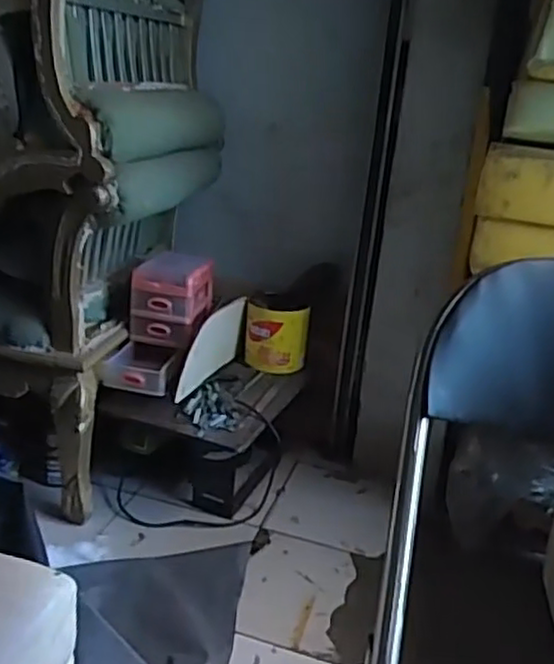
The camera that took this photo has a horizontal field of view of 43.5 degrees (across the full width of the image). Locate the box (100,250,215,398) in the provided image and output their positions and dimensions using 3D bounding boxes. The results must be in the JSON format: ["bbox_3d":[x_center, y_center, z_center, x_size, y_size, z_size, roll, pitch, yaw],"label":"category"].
[{"bbox_3d":[-0.241,-0.014,1.471,0.162,0.236,0.297,7,21,6],"label":"box"}]

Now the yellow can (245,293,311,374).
[{"bbox_3d":[0.000,0.005,1.672,0.147,0.154,0.138,4,21,-1],"label":"yellow can"}]

